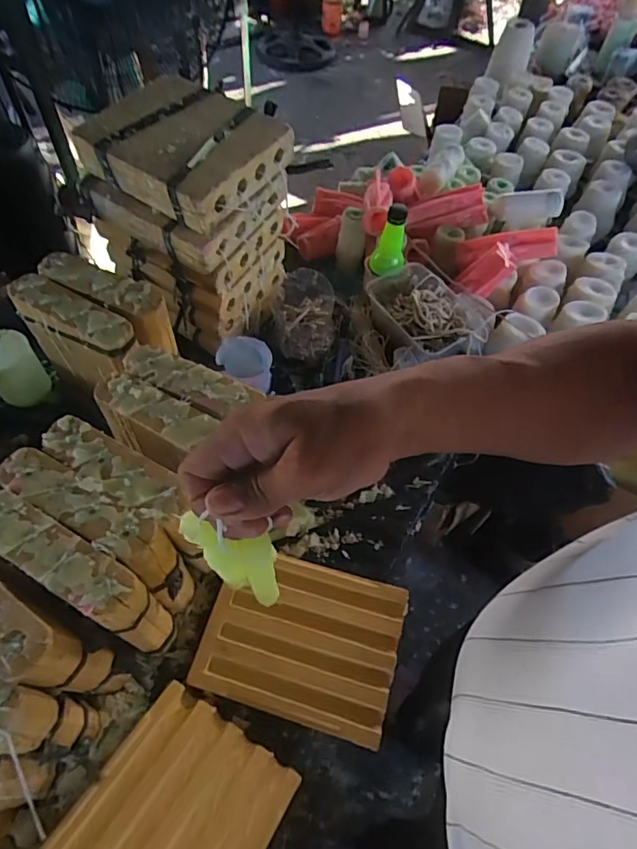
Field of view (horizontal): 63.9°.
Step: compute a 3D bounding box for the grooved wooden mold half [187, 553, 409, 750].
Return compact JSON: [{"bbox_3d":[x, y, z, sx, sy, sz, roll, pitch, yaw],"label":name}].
[{"bbox_3d":[-0.018,0.242,0.587,0.213,0.015,0.164,15,57,7],"label":"grooved wooden mold half"}]

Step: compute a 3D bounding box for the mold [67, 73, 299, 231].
[{"bbox_3d":[-0.174,-0.364,0.671,0.218,0.063,0.182,32,61,17],"label":"mold"}]

